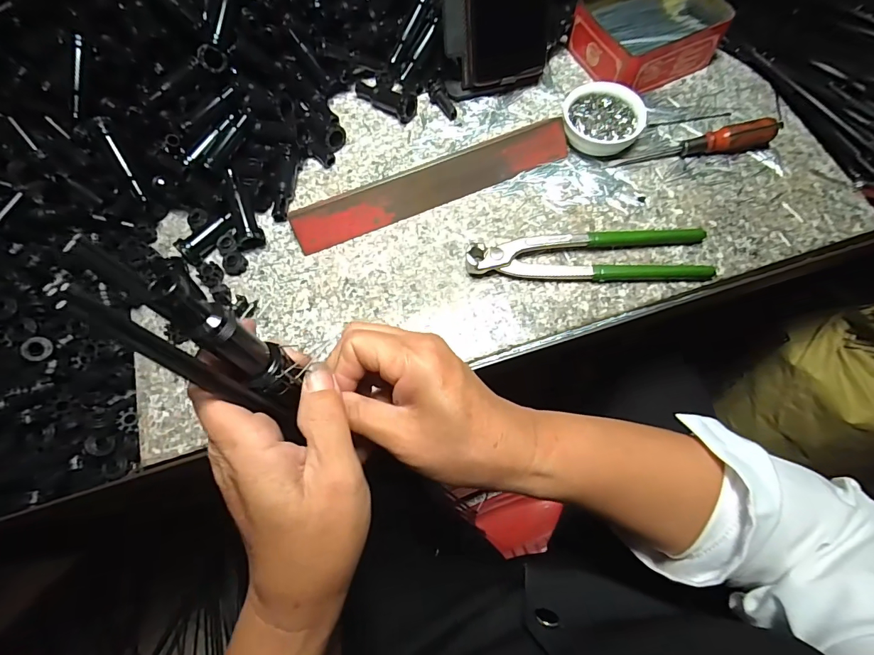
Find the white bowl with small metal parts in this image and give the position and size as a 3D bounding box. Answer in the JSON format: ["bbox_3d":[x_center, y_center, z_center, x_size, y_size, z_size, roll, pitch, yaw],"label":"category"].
[{"bbox_3d":[0.152,-0.192,0.397,0.071,0.025,0.064,13,70,7],"label":"white bowl with small metal parts"}]

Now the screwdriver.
[{"bbox_3d":[0.238,-0.170,0.387,0.152,0.024,0.020,-6,69,0],"label":"screwdriver"}]

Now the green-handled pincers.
[{"bbox_3d":[0.126,-0.061,0.357,0.199,0.020,0.043,-1,69,2],"label":"green-handled pincers"}]

